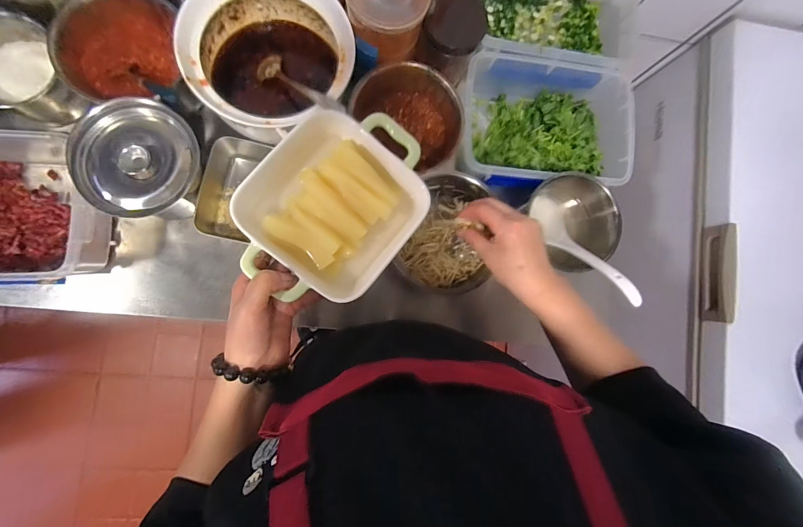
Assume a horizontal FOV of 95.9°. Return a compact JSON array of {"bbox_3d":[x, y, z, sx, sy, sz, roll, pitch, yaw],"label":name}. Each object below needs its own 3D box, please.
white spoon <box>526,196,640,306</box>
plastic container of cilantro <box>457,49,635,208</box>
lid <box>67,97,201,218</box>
[{"bbox_3d":[0.262,-0.028,0.518,0.042,0.045,0.212,-20,45,-9],"label":"white spoon"},{"bbox_3d":[0.215,-0.207,0.563,0.262,0.079,0.198,10,83,-6],"label":"plastic container of cilantro"},{"bbox_3d":[-0.313,-0.124,0.430,0.133,0.032,0.124,-7,110,-21],"label":"lid"}]

